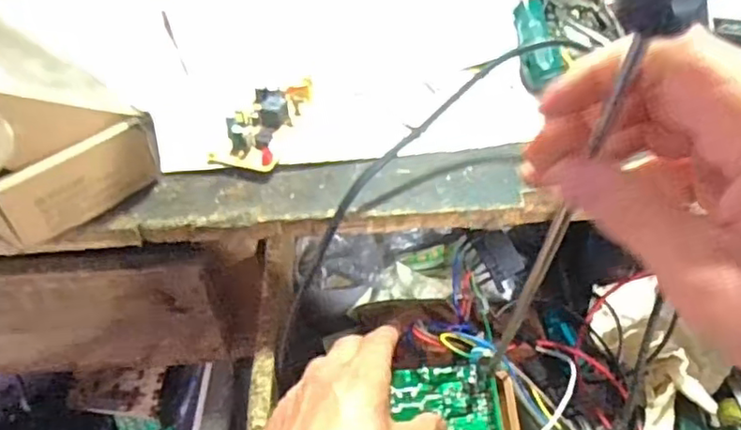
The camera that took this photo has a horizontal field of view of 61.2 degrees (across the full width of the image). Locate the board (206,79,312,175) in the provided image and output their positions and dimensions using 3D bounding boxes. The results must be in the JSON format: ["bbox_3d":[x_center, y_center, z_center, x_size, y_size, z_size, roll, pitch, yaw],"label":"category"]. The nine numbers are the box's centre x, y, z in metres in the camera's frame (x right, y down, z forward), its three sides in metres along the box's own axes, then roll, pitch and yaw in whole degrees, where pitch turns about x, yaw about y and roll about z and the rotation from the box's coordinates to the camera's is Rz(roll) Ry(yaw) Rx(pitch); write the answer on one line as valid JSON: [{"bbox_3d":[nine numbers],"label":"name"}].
[{"bbox_3d":[-0.074,-0.072,0.453,0.043,0.017,0.101,13,47,12],"label":"board"}]

